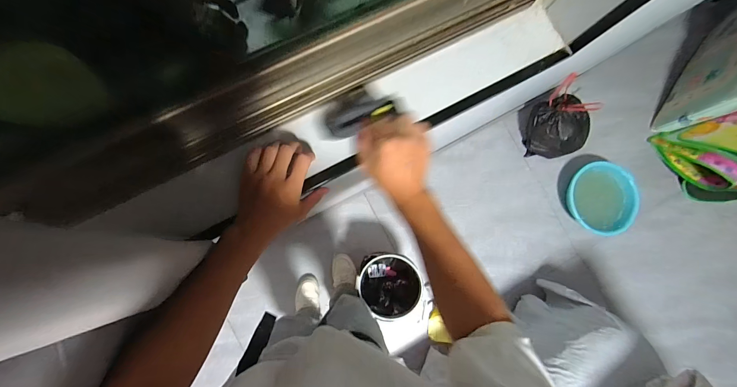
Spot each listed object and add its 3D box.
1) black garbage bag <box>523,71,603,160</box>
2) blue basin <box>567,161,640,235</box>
[{"bbox_3d":[0.900,-0.334,1.433,0.260,0.305,0.296,-18,87,-6],"label":"black garbage bag"},{"bbox_3d":[1.138,0.026,1.515,0.301,0.117,0.346,-2,85,-5],"label":"blue basin"}]

